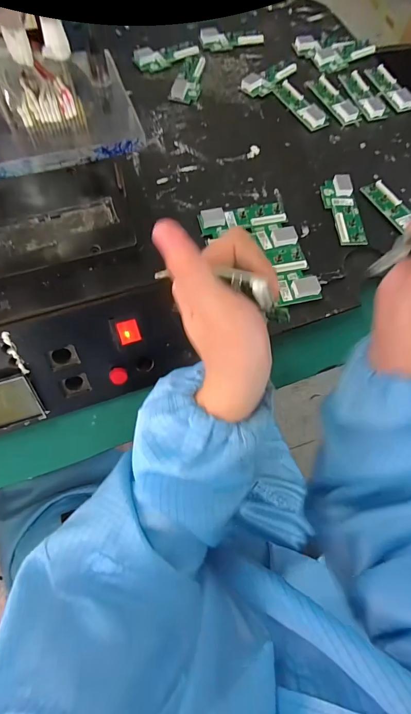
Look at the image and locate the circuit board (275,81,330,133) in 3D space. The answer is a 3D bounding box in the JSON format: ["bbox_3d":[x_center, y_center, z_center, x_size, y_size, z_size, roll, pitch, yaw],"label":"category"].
[{"bbox_3d":[0.133,-0.356,0.496,0.032,0.012,0.099,-27,73,-13],"label":"circuit board"}]

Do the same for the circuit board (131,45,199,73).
[{"bbox_3d":[-0.056,-0.441,0.521,0.097,0.011,0.036,-13,70,-8],"label":"circuit board"}]

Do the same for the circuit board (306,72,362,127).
[{"bbox_3d":[0.184,-0.371,0.506,0.042,0.013,0.104,-24,72,-12],"label":"circuit board"}]

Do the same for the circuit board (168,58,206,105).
[{"bbox_3d":[-0.022,-0.402,0.505,0.039,0.012,0.102,12,69,2],"label":"circuit board"}]

